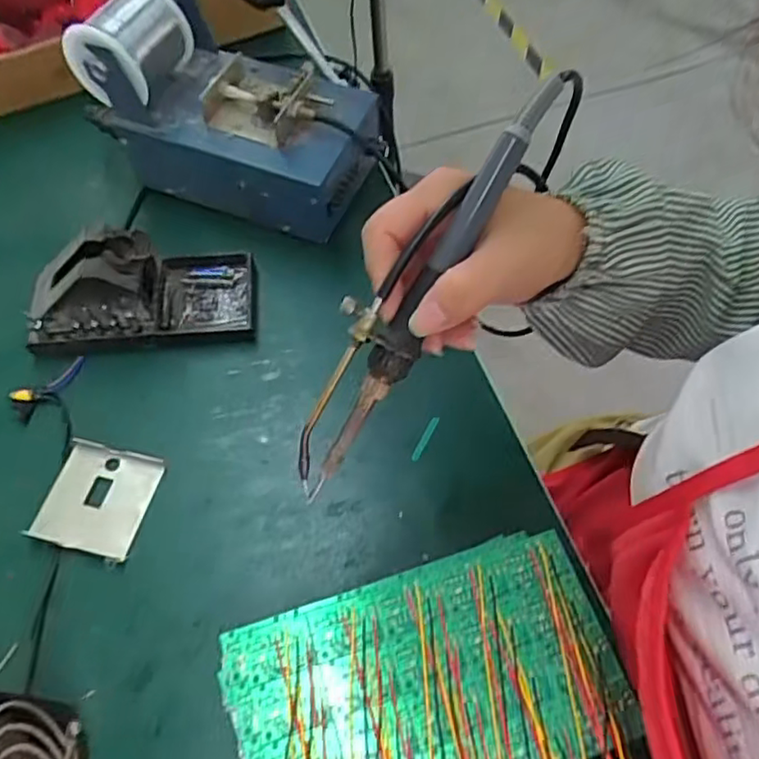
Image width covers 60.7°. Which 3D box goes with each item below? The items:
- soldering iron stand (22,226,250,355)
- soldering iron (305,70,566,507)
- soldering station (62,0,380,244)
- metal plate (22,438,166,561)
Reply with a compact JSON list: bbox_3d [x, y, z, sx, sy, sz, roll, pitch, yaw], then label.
[{"bbox_3d":[-0.177,-0.071,0.467,0.160,0.070,0.079,-7,61,-3],"label":"soldering iron stand"},{"bbox_3d":[0.014,-0.041,0.289,0.032,0.021,0.210,34,98,19],"label":"soldering iron"},{"bbox_3d":[-0.115,-0.221,0.508,0.221,0.111,0.116,22,63,14],"label":"soldering station"},{"bbox_3d":[-0.183,0.076,0.421,0.063,0.012,0.069,12,61,8],"label":"metal plate"}]

